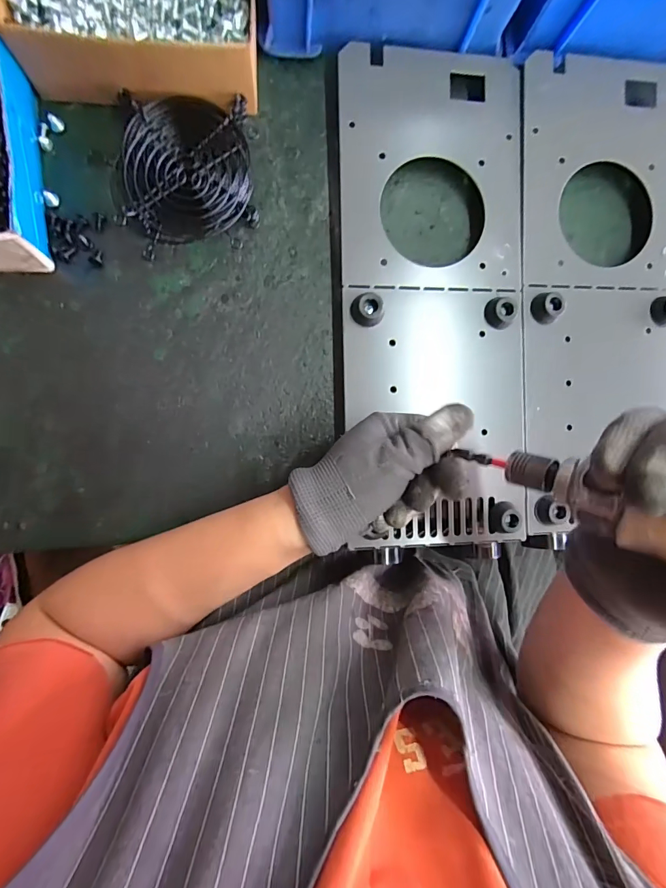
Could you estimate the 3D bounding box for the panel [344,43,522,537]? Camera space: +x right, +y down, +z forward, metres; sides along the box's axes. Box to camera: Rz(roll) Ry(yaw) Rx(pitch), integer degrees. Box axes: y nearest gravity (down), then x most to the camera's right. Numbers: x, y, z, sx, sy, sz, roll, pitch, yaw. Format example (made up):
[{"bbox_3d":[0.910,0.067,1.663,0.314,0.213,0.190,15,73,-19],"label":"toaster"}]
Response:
[{"bbox_3d":[0.085,-0.113,0.319,0.160,0.014,0.383,-6,91,-6],"label":"panel"}]

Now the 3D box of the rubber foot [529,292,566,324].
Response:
[{"bbox_3d":[0.176,-0.111,0.329,0.025,0.010,0.024,0,90,-6],"label":"rubber foot"}]

